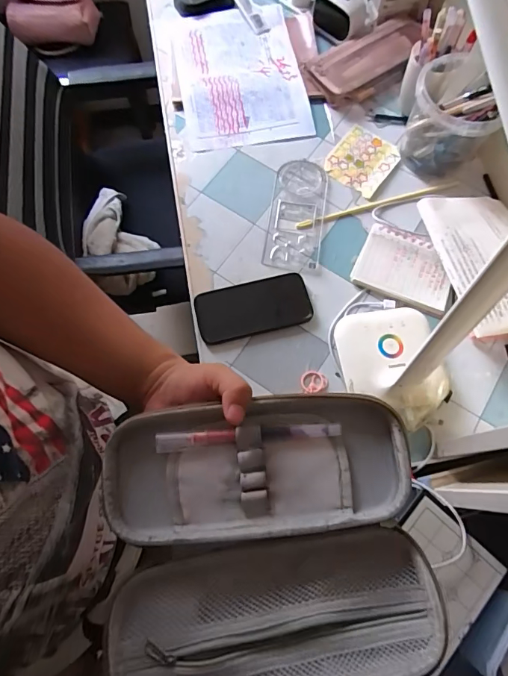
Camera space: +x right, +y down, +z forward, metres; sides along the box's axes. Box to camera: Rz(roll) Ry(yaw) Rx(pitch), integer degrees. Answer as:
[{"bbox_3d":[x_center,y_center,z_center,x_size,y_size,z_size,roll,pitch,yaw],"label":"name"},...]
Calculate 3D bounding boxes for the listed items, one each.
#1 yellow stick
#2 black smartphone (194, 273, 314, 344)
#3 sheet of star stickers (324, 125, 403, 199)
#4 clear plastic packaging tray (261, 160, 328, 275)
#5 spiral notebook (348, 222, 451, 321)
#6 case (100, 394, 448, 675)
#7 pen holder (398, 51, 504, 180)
[{"bbox_3d":[0.194,-0.209,0.672,0.267,0.008,0.012,-16,73,-5],"label":"yellow stick"},{"bbox_3d":[-0.001,-0.043,0.616,0.160,0.007,0.078,-13,72,-4],"label":"black smartphone"},{"bbox_3d":[0.175,-0.288,0.701,0.097,0.008,0.110,36,76,11],"label":"sheet of star stickers"},{"bbox_3d":[0.066,-0.192,0.669,0.081,0.006,0.196,8,72,6],"label":"clear plastic packaging tray"},{"bbox_3d":[0.223,-0.103,0.632,0.138,0.015,0.105,23,74,8],"label":"spiral notebook"},{"bbox_3d":[0.008,0.148,0.315,0.223,0.028,0.196,-7,72,-2],"label":"case"},{"bbox_3d":[0.294,-0.331,0.647,0.123,0.129,0.123,0,72,0],"label":"pen holder"}]

